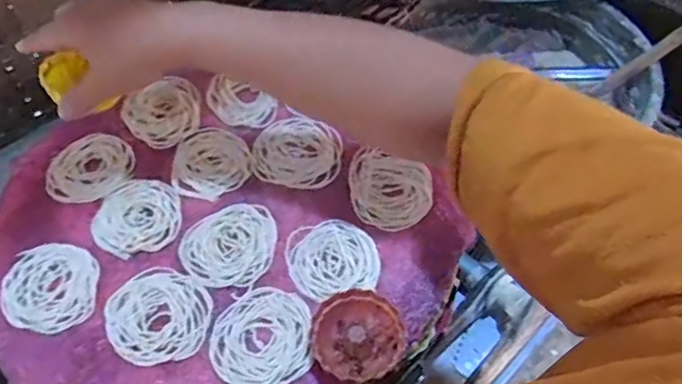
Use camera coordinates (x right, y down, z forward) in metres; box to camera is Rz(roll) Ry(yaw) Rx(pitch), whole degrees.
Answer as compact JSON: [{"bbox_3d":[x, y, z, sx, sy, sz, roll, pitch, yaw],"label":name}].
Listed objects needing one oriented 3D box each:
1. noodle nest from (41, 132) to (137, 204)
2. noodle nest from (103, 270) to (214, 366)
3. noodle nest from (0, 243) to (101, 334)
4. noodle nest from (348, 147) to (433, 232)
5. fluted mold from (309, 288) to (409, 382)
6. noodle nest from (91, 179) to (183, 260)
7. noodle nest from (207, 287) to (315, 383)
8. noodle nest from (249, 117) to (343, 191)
[{"bbox_3d":[-0.208,-0.021,0.464,0.069,0.004,0.064,-1,54,1],"label":"noodle nest"},{"bbox_3d":[-0.126,0.085,0.388,0.072,0.005,0.065,32,61,22],"label":"noodle nest"},{"bbox_3d":[-0.208,0.066,0.400,0.069,0.004,0.066,-1,54,1],"label":"noodle nest"},{"bbox_3d":[0.038,-0.006,0.449,0.061,0.014,0.072,-15,55,-9],"label":"noodle nest"},{"bbox_3d":[0.012,0.094,0.371,0.060,0.018,0.056,-1,54,1],"label":"fluted mold"},{"bbox_3d":[-0.159,0.018,0.436,0.065,0.004,0.067,-1,54,1],"label":"noodle nest"},{"bbox_3d":[-0.055,0.098,0.379,0.066,0.004,0.066,-1,54,1],"label":"noodle nest"},{"bbox_3d":[-0.038,-0.034,0.473,0.076,0.009,0.065,11,55,9],"label":"noodle nest"}]

